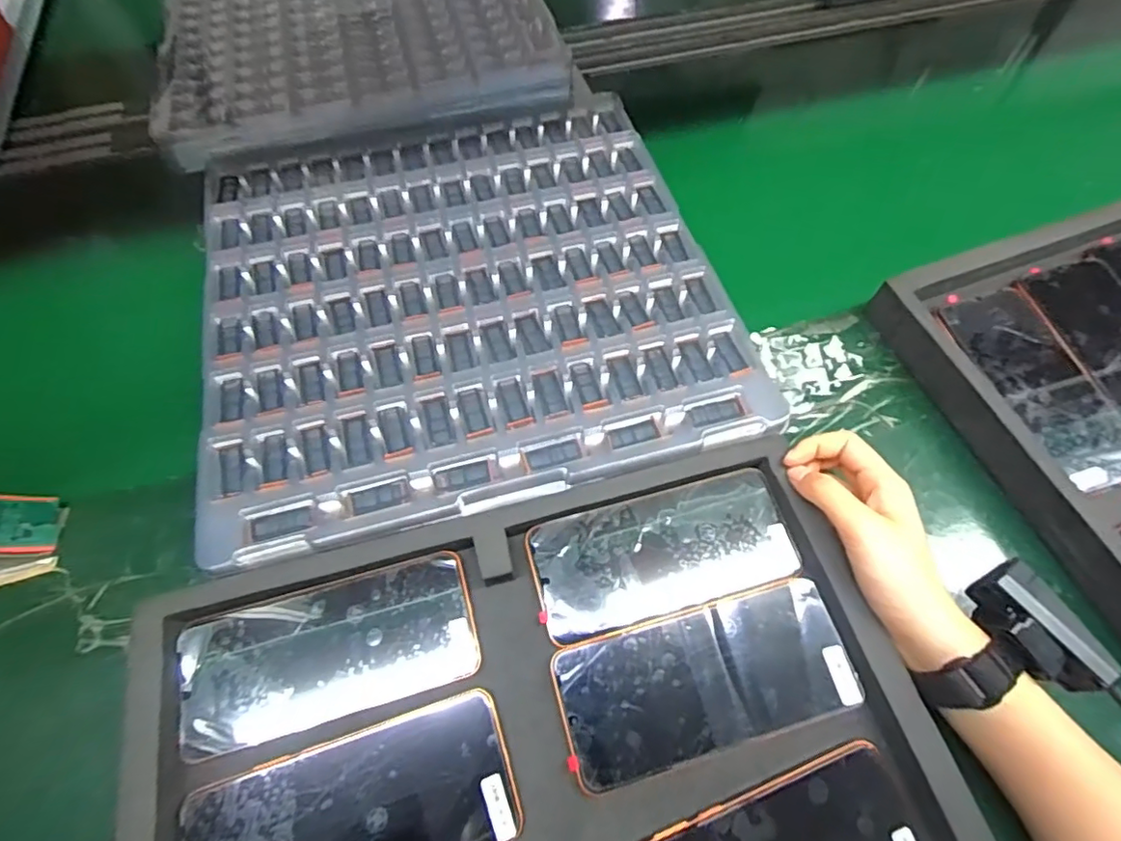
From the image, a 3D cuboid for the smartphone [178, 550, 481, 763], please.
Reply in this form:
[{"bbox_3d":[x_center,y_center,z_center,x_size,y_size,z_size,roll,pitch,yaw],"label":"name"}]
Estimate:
[{"bbox_3d":[-0.137,0.138,0.342,0.166,0.009,0.076,-15,62,-8],"label":"smartphone"}]

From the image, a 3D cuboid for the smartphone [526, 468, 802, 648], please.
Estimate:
[{"bbox_3d":[0.067,0.084,0.370,0.169,0.008,0.075,-14,62,-8],"label":"smartphone"}]

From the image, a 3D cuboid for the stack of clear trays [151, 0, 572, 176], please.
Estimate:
[{"bbox_3d":[-0.219,-0.429,0.598,0.378,0.037,0.388,-16,62,-8],"label":"stack of clear trays"}]

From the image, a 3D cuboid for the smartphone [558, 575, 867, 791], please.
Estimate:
[{"bbox_3d":[0.084,0.152,0.333,0.170,0.008,0.074,-14,69,-4],"label":"smartphone"}]

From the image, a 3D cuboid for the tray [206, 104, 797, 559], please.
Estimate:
[{"bbox_3d":[-0.077,-0.107,0.453,0.384,0.022,0.364,-14,62,-7],"label":"tray"}]

